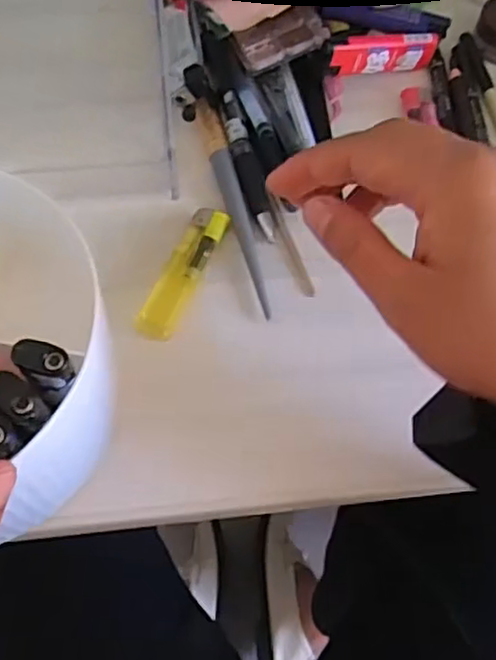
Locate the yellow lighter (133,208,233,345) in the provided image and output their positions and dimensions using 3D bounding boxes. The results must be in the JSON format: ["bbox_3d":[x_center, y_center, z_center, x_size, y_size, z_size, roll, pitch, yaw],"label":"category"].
[{"bbox_3d":[-0.033,-0.030,0.344,0.019,0.008,0.078,21,64,8],"label":"yellow lighter"}]

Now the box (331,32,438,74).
[{"bbox_3d":[0.078,-0.162,0.394,0.072,0.023,0.013,-14,64,-24],"label":"box"}]

